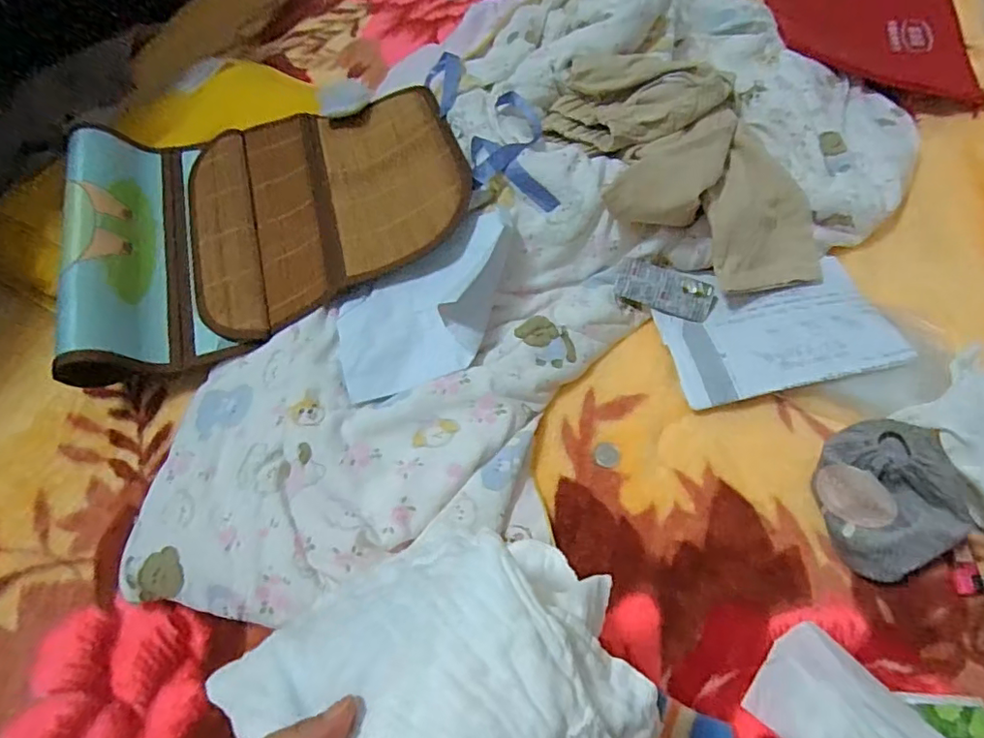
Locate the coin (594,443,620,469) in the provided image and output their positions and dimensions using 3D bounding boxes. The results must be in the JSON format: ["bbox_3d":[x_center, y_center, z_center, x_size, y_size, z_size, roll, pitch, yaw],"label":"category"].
[{"bbox_3d":[0.104,0.077,0.511,0.022,0.004,0.024,-1,59,2],"label":"coin"}]

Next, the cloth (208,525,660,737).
[{"bbox_3d":[-0.017,0.191,0.280,0.192,0.114,0.203,-17,60,-7],"label":"cloth"}]

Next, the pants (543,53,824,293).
[{"bbox_3d":[0.200,-0.210,0.599,0.233,0.120,0.279,-16,60,-6],"label":"pants"}]

